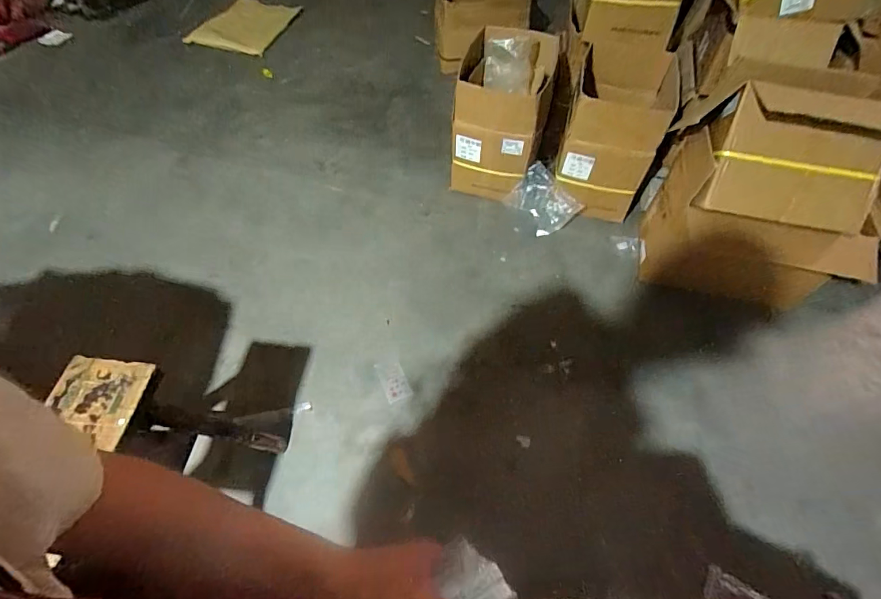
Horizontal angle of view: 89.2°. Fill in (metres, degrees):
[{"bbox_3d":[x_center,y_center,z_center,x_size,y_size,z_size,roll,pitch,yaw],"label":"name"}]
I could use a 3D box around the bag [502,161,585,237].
[{"bbox_3d":[0.406,-0.387,1.764,0.188,0.165,0.236,-31,62,-20],"label":"bag"}]

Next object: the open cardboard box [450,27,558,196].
[{"bbox_3d":[0.235,-0.723,1.775,0.330,0.476,0.403,13,57,8],"label":"open cardboard box"}]

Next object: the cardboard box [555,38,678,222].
[{"bbox_3d":[0.664,-0.652,1.739,0.331,0.446,0.461,21,59,12],"label":"cardboard box"}]

